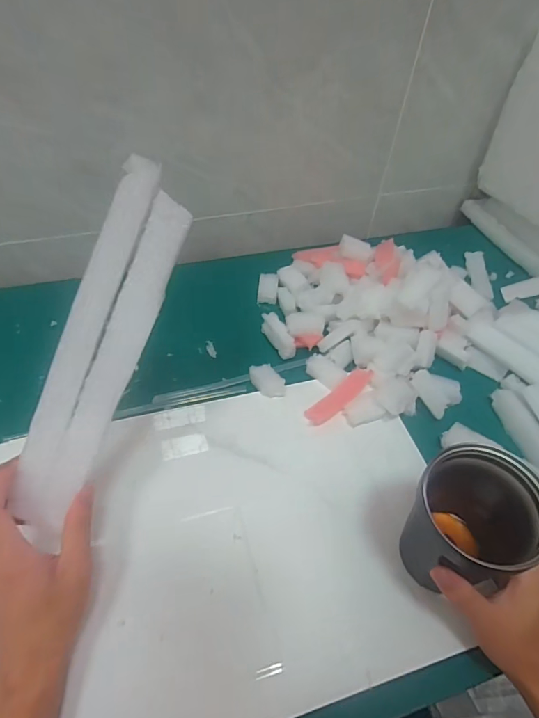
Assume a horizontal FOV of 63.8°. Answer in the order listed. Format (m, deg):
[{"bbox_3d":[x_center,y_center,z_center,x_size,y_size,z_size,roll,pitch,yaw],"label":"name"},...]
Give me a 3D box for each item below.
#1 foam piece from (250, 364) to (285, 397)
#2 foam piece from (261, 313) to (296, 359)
[{"bbox_3d":[-0.003,0.025,0.521,0.027,0.013,0.051,-26,56,-24],"label":"foam piece"},{"bbox_3d":[0.013,-0.031,0.568,0.022,0.028,0.064,-19,53,-19],"label":"foam piece"}]

